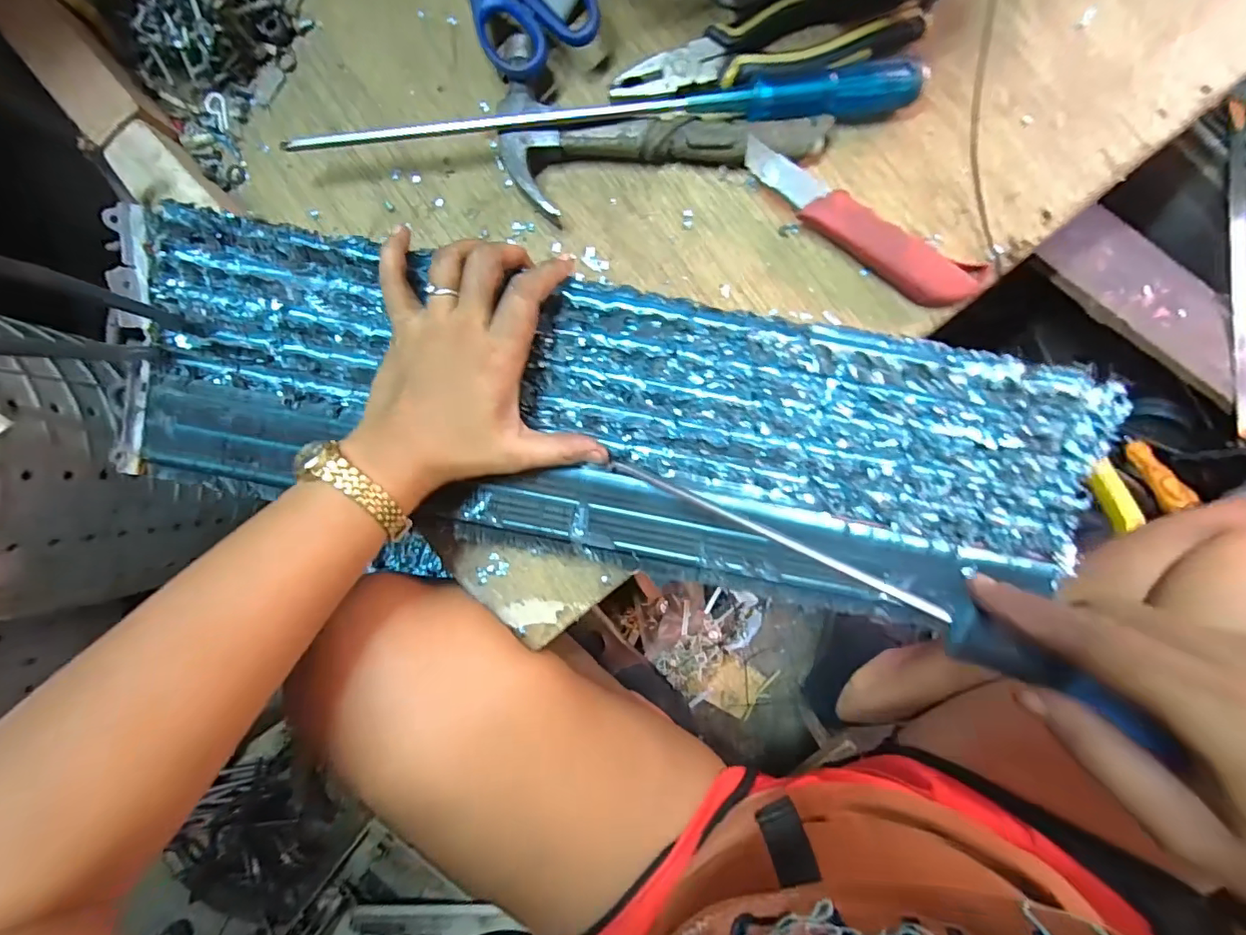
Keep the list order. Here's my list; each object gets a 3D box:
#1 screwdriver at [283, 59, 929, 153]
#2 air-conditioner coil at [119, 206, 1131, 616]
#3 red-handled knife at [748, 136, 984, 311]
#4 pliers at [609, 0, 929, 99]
[{"bbox_3d":[-0.014,-0.220,0.330,0.384,0.030,0.024,-1,94,4],"label":"screwdriver"},{"bbox_3d":[-0.002,-0.025,0.331,0.575,0.047,0.167,10,95,-1],"label":"air-conditioner coil"},{"bbox_3d":[0.147,-0.148,0.327,0.165,0.023,0.034,30,96,2],"label":"red-handled knife"},{"bbox_3d":[0.085,-0.255,0.328,0.179,0.025,0.047,-16,93,5],"label":"pliers"}]

